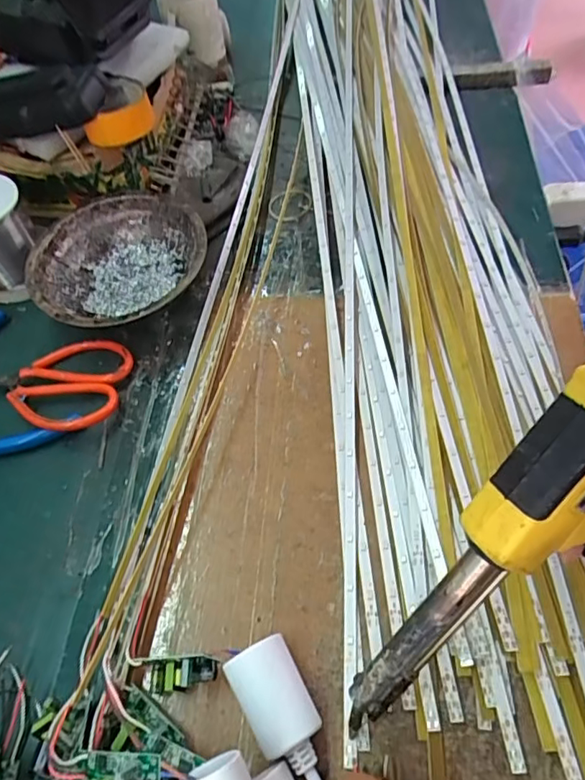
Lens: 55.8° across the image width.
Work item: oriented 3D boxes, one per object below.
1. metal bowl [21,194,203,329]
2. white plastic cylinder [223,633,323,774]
[{"bbox_3d":[-0.125,-0.089,0.408,0.124,0.041,0.119,-2,55,3],"label":"metal bowl"},{"bbox_3d":[-0.006,0.141,0.248,0.029,0.028,0.051,-28,58,-14],"label":"white plastic cylinder"}]

